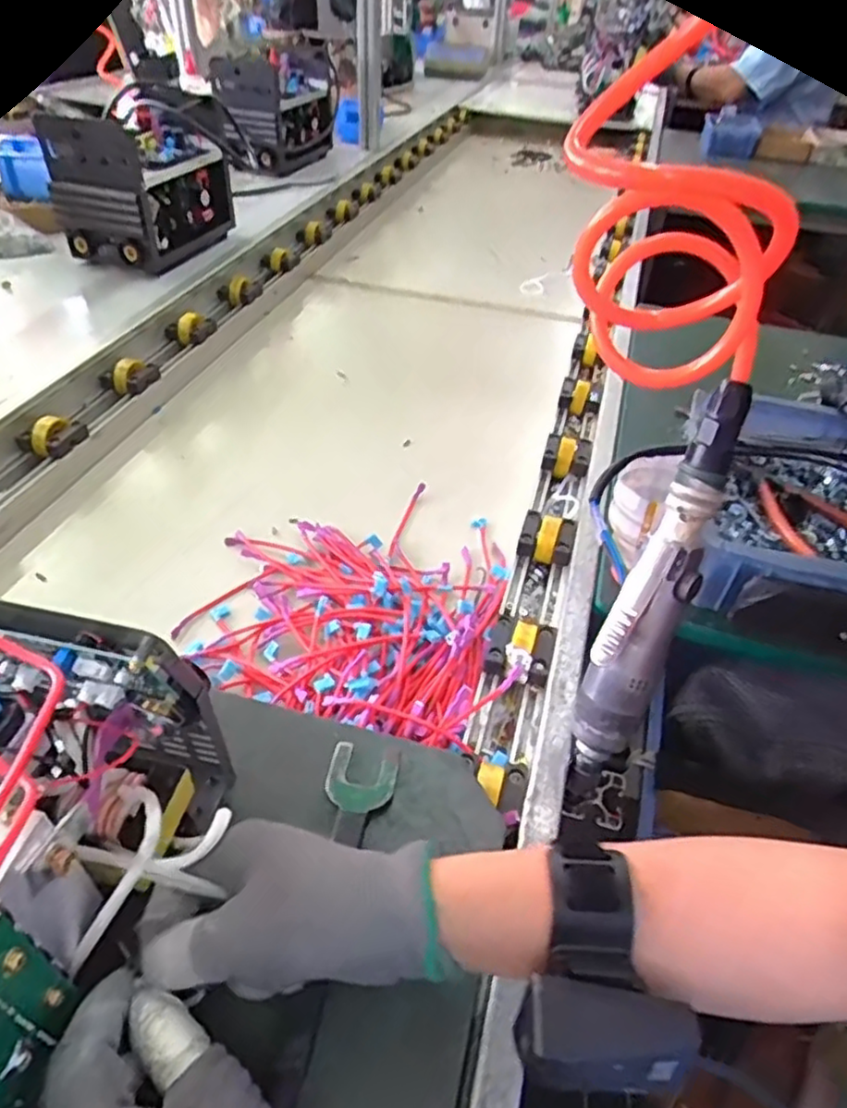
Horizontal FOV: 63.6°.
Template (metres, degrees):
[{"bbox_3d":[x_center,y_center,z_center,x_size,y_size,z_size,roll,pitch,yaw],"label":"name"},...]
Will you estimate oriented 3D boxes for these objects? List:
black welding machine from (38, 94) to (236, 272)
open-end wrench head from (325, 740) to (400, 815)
[{"bbox_3d":[-0.426,-0.555,1.048,0.148,0.204,0.238,16,43,13],"label":"black welding machine"},{"bbox_3d":[-0.039,0.140,0.429,0.043,0.005,0.047,10,43,7],"label":"open-end wrench head"}]

